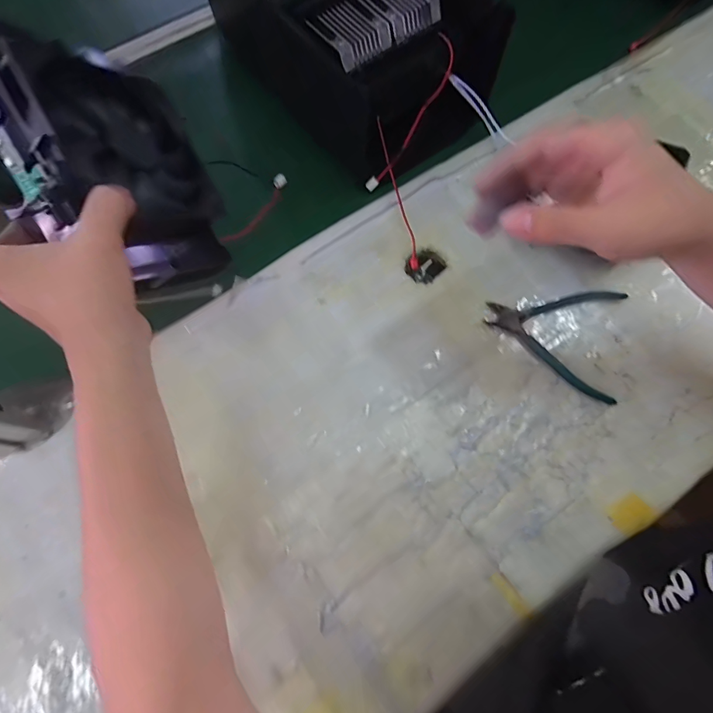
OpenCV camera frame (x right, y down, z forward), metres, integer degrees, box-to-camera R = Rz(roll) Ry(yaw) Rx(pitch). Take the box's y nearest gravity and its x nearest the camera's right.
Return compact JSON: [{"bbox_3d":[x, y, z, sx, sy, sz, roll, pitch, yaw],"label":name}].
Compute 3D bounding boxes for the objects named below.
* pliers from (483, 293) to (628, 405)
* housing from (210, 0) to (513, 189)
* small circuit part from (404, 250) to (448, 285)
[{"bbox_3d":[0.202,-0.024,0.409,0.133,0.008,0.121,12,72,5],"label":"pliers"},{"bbox_3d":[-0.004,-0.397,0.484,0.197,0.119,0.322,-34,74,-10],"label":"housing"},{"bbox_3d":[0.076,-0.101,0.438,0.039,0.008,0.035,-42,76,-12],"label":"small circuit part"}]

